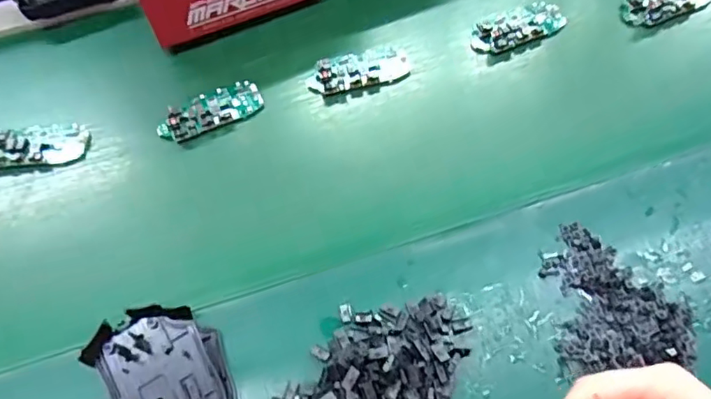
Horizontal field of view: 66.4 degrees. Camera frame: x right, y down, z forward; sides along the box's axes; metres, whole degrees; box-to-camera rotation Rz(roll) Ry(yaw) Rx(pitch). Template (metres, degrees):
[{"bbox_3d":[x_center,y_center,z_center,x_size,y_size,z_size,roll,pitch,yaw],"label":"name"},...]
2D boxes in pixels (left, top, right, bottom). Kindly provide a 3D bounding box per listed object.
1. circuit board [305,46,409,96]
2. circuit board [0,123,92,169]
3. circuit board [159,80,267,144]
[{"bbox_3d":[0.002,-0.128,0.527,0.098,0.008,0.046,-14,56,-5],"label":"circuit board"},{"bbox_3d":[-0.292,-0.051,0.500,0.090,0.014,0.044,-9,56,-1],"label":"circuit board"},{"bbox_3d":[-0.136,-0.085,0.510,0.096,0.014,0.042,-25,58,-12],"label":"circuit board"}]

